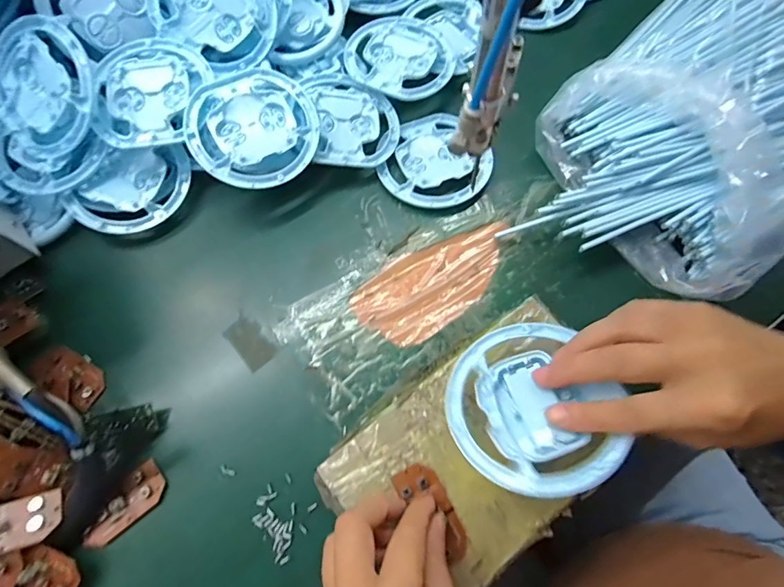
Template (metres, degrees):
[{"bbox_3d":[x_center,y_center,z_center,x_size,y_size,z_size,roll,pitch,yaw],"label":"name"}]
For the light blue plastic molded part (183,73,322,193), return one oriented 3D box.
[{"bbox_3d":[-0.115,-0.137,0.365,0.103,0.013,0.103,1,82,-10],"label":"light blue plastic molded part"}]

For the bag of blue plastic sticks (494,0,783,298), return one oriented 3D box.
[{"bbox_3d":[0.255,-0.122,0.360,0.270,0.091,0.230,-42,75,-15],"label":"bag of blue plastic sticks"}]

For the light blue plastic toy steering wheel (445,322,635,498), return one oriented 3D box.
[{"bbox_3d":[0.080,0.071,0.269,0.097,0.023,0.097,-7,50,9],"label":"light blue plastic toy steering wheel"}]

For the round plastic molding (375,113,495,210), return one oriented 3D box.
[{"bbox_3d":[0.039,-0.120,0.401,0.095,0.015,0.092,0,69,0],"label":"round plastic molding"}]

